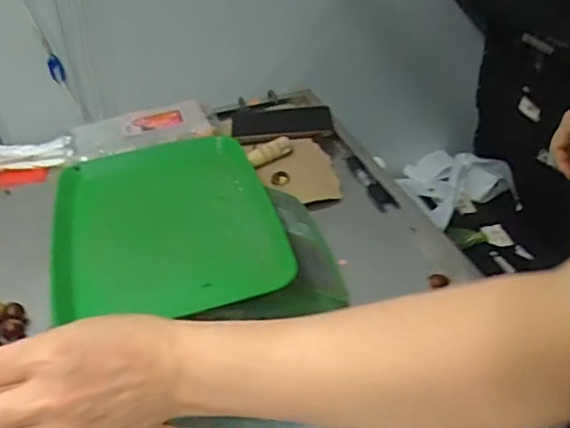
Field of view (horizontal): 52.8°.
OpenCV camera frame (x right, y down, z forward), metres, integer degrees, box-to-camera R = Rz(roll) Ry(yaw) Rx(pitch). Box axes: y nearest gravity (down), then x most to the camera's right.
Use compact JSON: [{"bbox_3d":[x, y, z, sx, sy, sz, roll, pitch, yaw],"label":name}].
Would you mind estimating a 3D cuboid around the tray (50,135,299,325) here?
[{"bbox_3d":[-0.128,0.005,0.623,0.231,0.036,0.302,-9,36,-9],"label":"tray"}]

